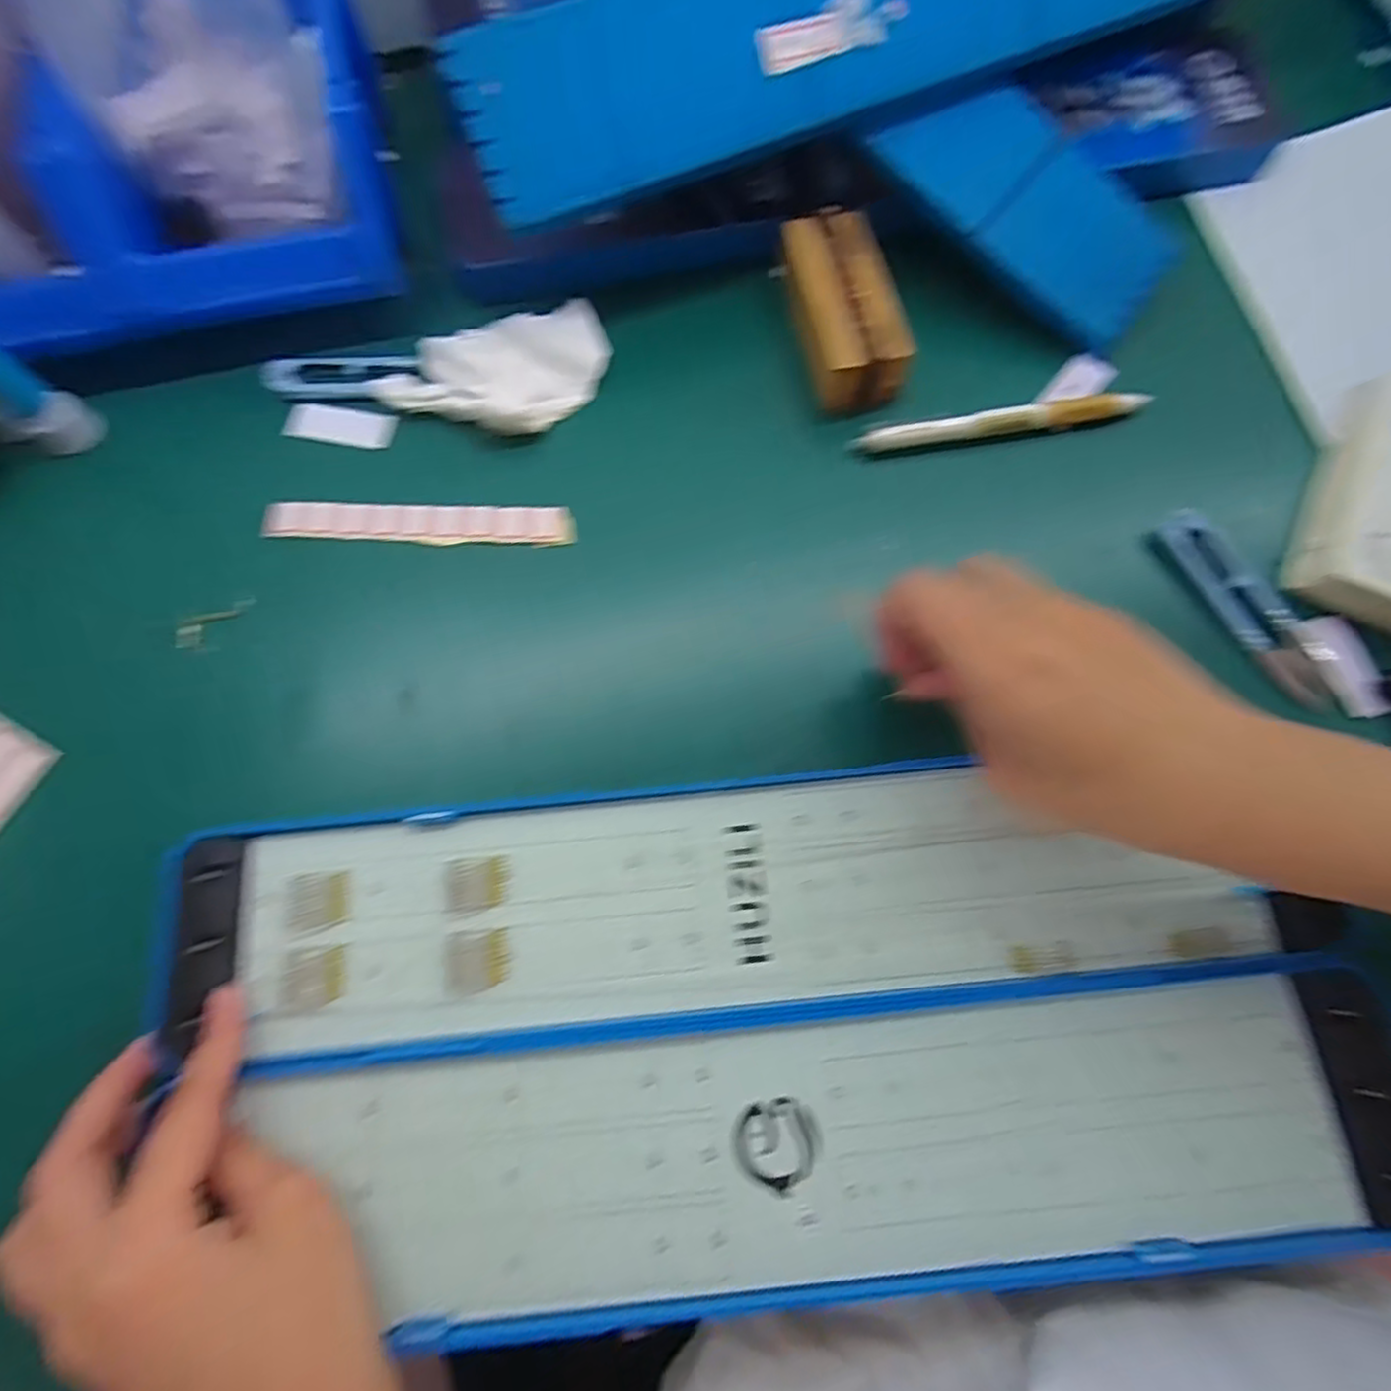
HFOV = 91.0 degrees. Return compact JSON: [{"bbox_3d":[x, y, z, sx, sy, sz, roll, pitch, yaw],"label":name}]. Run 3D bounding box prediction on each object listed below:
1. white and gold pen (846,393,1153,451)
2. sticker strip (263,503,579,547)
[{"bbox_3d":[0.148,-0.132,0.329,0.142,0.011,0.010,-9,76,-3],"label":"white and gold pen"},{"bbox_3d":[-0.128,-0.081,0.320,0.140,0.005,0.020,2,74,0],"label":"sticker strip"}]

